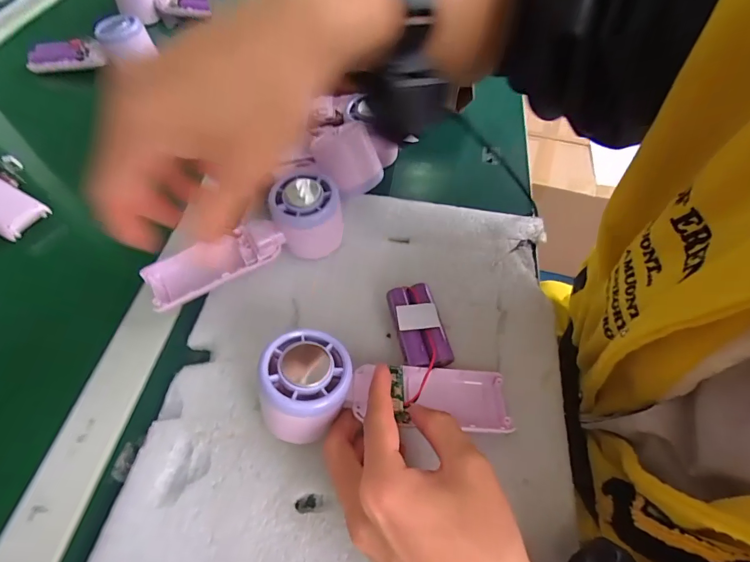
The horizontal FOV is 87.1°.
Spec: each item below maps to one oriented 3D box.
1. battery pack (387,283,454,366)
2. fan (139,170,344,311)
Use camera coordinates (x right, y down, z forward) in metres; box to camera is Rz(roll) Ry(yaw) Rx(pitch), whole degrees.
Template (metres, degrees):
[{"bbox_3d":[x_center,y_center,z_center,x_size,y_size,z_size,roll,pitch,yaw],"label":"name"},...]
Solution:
[{"bbox_3d":[0.033,0.035,0.301,0.033,0.020,0.067,-11,57,-8],"label":"battery pack"},{"bbox_3d":[-0.104,-0.033,0.320,0.161,0.060,0.055,-21,59,-14],"label":"fan"}]

